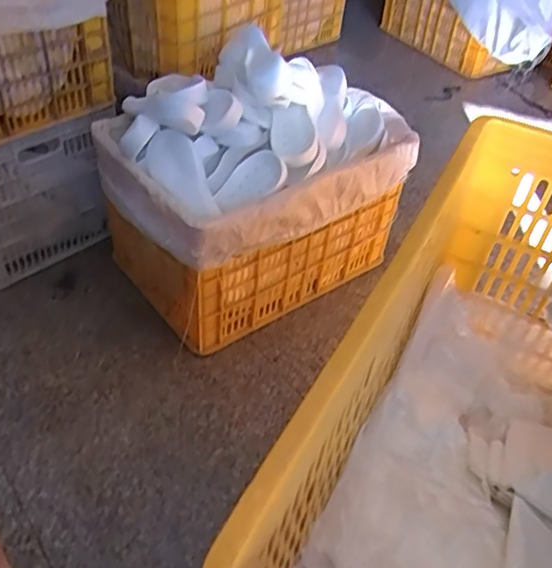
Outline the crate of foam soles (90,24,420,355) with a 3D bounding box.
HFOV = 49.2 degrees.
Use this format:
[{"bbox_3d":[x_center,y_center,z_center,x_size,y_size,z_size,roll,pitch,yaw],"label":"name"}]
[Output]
[{"bbox_3d":[-0.060,-0.243,1.485,0.637,0.603,0.456,-24,52,-28],"label":"crate of foam soles"}]

